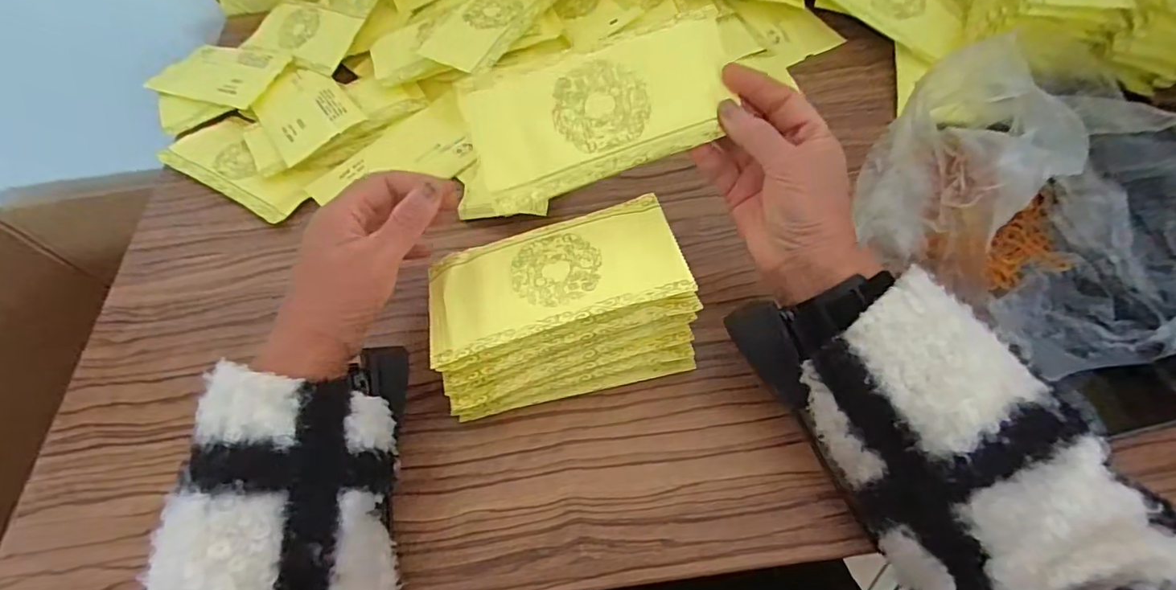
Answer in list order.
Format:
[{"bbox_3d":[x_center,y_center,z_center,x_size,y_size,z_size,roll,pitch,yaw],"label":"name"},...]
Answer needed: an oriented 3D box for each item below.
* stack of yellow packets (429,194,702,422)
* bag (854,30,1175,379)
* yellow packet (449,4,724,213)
[{"bbox_3d":[-0.020,0.009,0.366,0.169,0.084,0.097,-11,56,-9],"label":"stack of yellow packets"},{"bbox_3d":[0.305,-0.062,0.330,0.177,0.129,0.189,-35,63,-23],"label":"bag"},{"bbox_3d":[0.010,-0.120,0.329,0.167,0.006,0.084,-19,88,-3],"label":"yellow packet"}]

